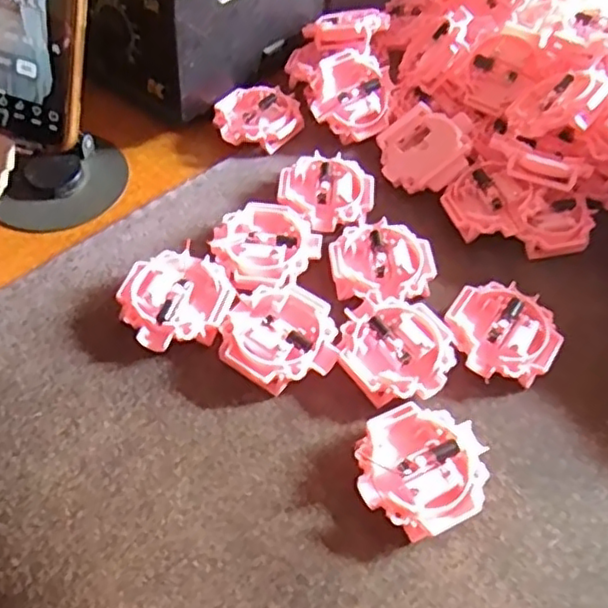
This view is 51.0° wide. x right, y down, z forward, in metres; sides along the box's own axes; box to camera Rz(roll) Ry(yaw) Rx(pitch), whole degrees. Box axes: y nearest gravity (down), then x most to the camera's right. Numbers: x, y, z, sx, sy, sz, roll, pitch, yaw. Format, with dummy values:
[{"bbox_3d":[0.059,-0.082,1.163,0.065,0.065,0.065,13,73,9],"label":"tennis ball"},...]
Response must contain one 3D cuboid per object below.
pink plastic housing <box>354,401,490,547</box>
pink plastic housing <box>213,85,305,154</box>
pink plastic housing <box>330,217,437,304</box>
[{"bbox_3d":[0.049,0.069,0.269,0.052,0.014,0.052,2,55,-3],"label":"pink plastic housing"},{"bbox_3d":[-0.028,-0.117,0.397,0.053,0.012,0.047,11,55,4],"label":"pink plastic housing"},{"bbox_3d":[0.040,-0.020,0.335,0.051,0.016,0.050,-2,55,-5],"label":"pink plastic housing"}]

